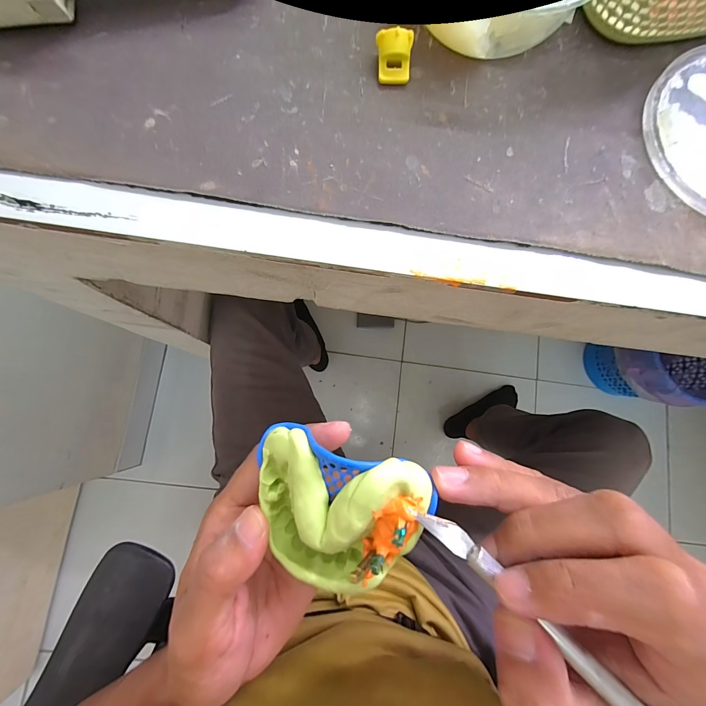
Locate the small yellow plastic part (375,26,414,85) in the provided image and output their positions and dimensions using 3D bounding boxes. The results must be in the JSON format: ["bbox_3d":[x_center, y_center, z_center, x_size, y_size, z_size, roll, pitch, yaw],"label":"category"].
[{"bbox_3d":[0.021,-0.148,0.169,0.018,0.017,0.014,-3,83,-4],"label":"small yellow plastic part"}]

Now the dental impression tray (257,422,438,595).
[{"bbox_3d":[-0.008,0.065,0.131,0.065,0.018,0.059,16,107,13],"label":"dental impression tray"}]

